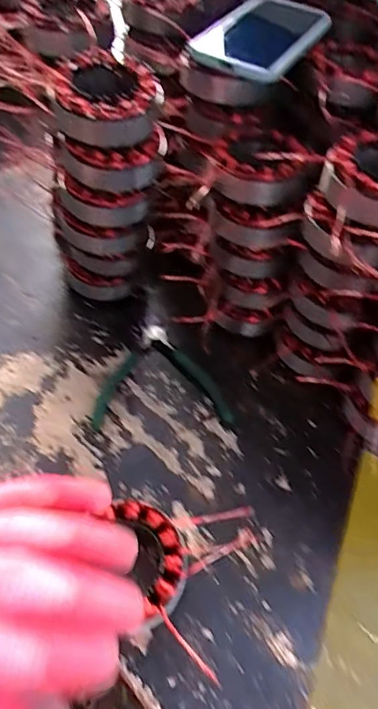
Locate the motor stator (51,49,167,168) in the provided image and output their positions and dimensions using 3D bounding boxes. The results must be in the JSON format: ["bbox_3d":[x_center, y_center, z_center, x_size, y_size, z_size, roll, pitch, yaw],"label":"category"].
[{"bbox_3d":[-0.069,-0.209,0.404,0.089,0.055,0.087,-11,54,-11],"label":"motor stator"}]

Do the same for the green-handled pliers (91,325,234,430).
[{"bbox_3d":[-0.028,0.018,0.487,0.133,0.015,0.118,-1,52,-4],"label":"green-handled pliers"}]

